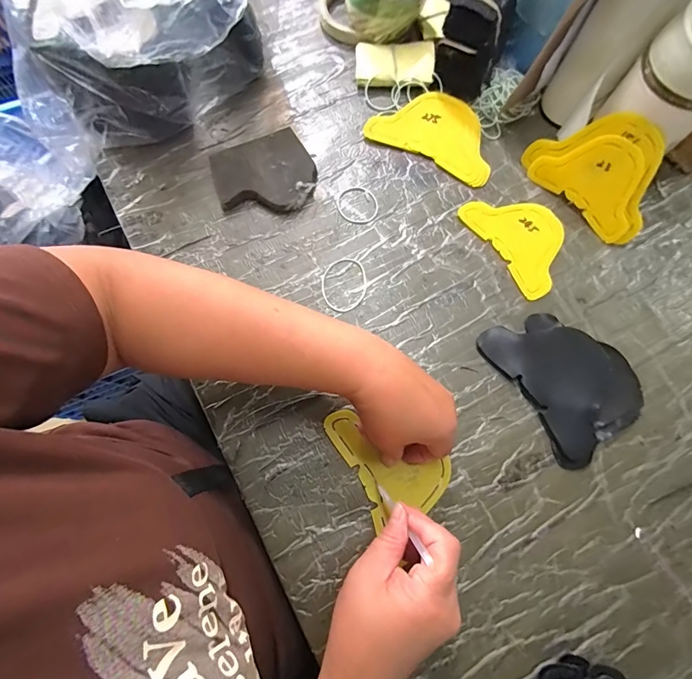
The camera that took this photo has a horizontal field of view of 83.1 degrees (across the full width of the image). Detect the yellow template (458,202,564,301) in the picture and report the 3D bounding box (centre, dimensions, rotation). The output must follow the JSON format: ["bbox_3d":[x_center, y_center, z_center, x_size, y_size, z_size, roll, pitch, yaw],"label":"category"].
[{"bbox_3d":[0.197,-0.115,0.431,0.086,0.005,0.126,-33,77,-8],"label":"yellow template"}]

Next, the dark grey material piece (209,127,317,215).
[{"bbox_3d":[-0.090,-0.179,0.433,0.106,0.022,0.089,-20,76,-5],"label":"dark grey material piece"}]

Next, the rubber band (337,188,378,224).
[{"bbox_3d":[0.013,-0.152,0.441,0.046,0.004,0.047,0,75,1],"label":"rubber band"}]

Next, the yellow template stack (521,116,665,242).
[{"bbox_3d":[0.267,-0.178,0.406,0.141,0.096,0.008,47,53,11],"label":"yellow template stack"}]

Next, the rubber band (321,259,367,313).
[{"bbox_3d":[-0.002,-0.058,0.412,0.048,0.004,0.059,-3,75,0],"label":"rubber band"}]

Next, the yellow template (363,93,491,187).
[{"bbox_3d":[0.108,-0.247,0.460,0.150,0.013,0.087,27,77,8],"label":"yellow template"}]

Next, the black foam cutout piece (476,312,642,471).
[{"bbox_3d":[0.221,0.035,0.390,0.110,0.016,0.147,-31,77,-7],"label":"black foam cutout piece"}]

